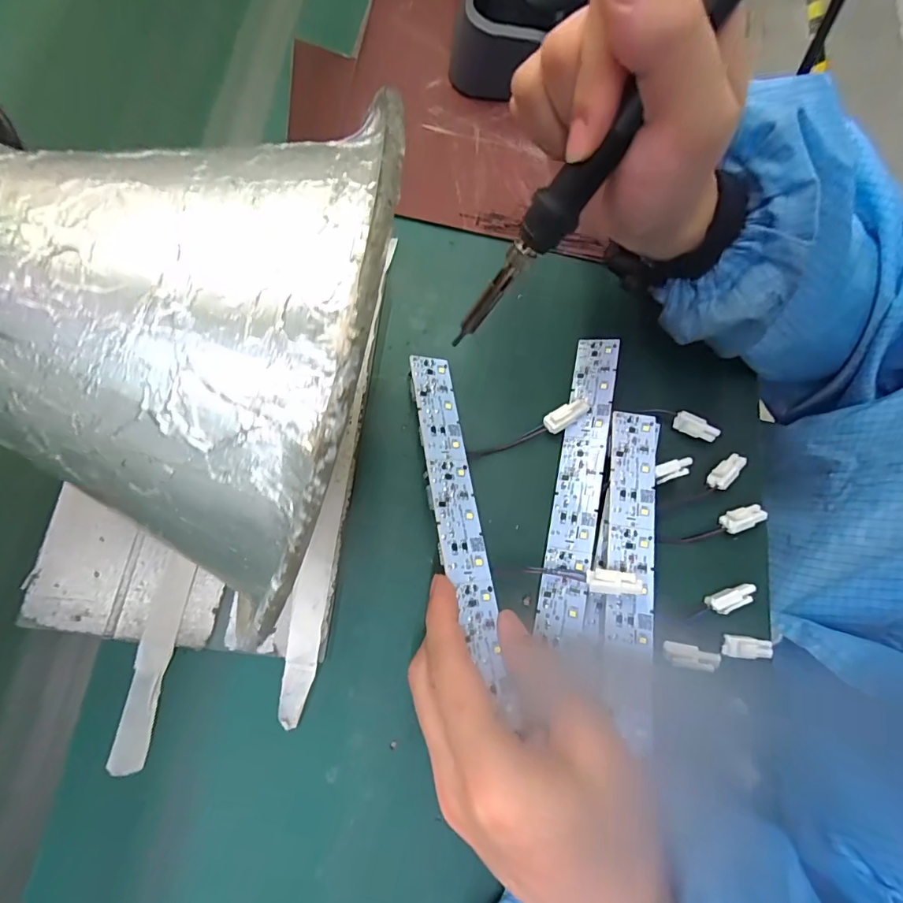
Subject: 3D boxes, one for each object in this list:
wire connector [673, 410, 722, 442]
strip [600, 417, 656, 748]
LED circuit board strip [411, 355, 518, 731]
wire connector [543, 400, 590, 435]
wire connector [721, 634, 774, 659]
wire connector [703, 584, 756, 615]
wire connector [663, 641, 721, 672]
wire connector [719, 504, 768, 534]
[{"bbox_3d":[0.148,-0.014,0.283,0.027,0.006,0.011,28,74,2],"label":"wire connector"},{"bbox_3d":[0.093,0.052,0.242,0.025,0.008,0.154,8,73,1],"label":"strip"},{"bbox_3d":[0.003,0.028,0.240,0.024,0.004,0.178,0,65,-25],"label":"LED circuit board strip"},{"bbox_3d":[0.067,-0.022,0.270,0.028,0.007,0.011,-31,80,-13],"label":"wire connector"},{"bbox_3d":[0.160,0.104,0.252,0.026,0.004,0.011,5,74,-4],"label":"wire connector"},{"bbox_3d":[0.154,0.081,0.259,0.026,0.004,0.011,-21,78,-11],"label":"wire connector"},{"bbox_3d":[0.120,0.103,0.236,0.026,0.004,0.011,8,74,16],"label":"wire connector"},{"bbox_3d":[0.169,0.039,0.274,0.026,0.004,0.012,-19,78,-10],"label":"wire connector"}]

